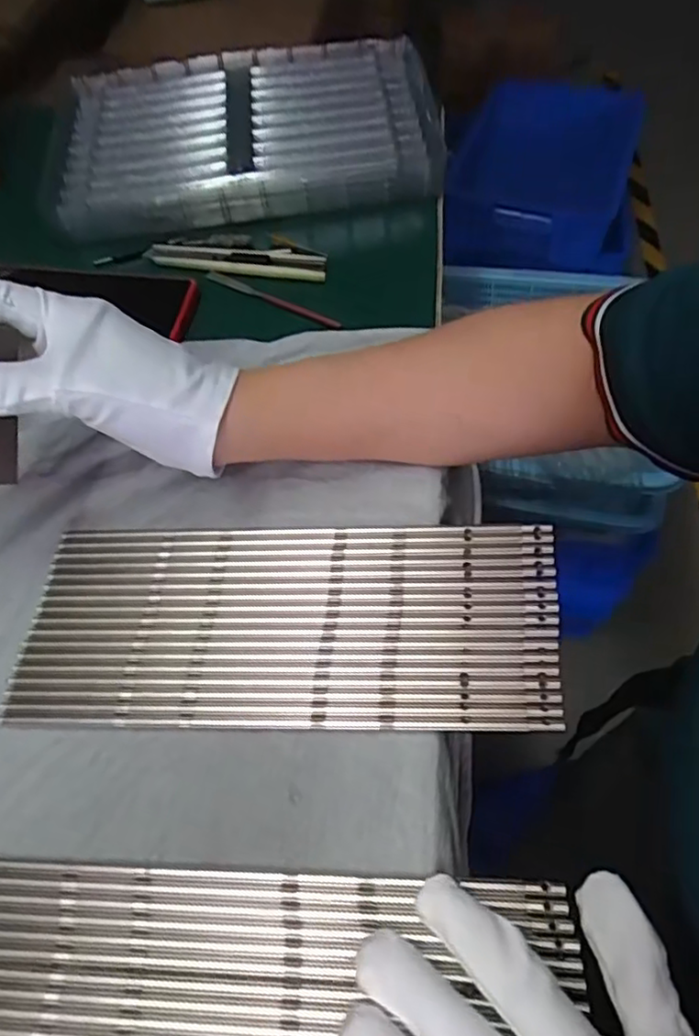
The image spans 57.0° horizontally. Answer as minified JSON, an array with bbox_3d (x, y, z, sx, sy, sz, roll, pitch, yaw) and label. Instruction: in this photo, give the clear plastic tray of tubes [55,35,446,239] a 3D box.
[{"bbox_3d":[-0.076,-0.289,0.489,0.270,0.040,0.171,-6,61,0],"label":"clear plastic tray of tubes"}]

